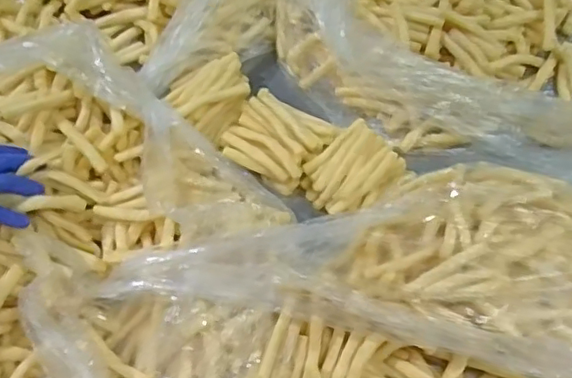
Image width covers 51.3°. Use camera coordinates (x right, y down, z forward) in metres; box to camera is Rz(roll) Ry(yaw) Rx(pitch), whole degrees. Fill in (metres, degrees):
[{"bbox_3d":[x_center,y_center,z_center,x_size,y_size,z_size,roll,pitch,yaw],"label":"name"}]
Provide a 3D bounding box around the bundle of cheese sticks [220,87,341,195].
[{"bbox_3d":[-0.011,-0.060,0.709,0.108,0.028,0.105,28,69,14],"label":"bundle of cheese sticks"}]

